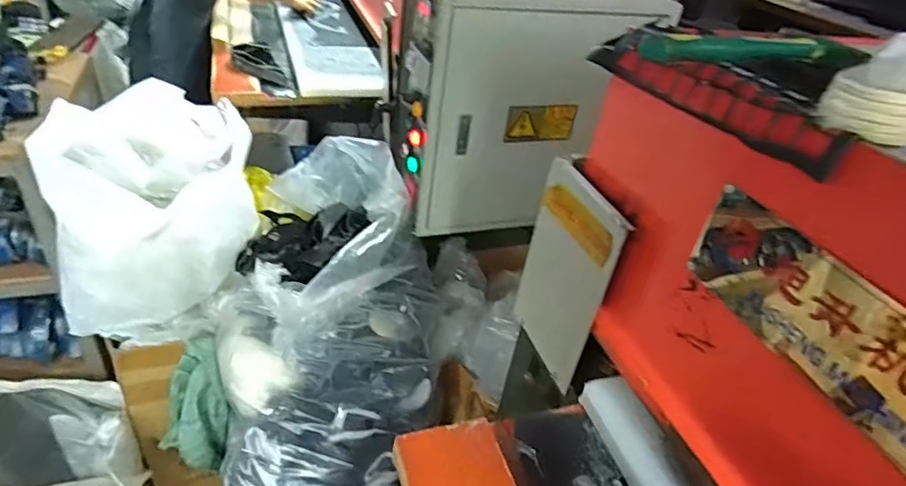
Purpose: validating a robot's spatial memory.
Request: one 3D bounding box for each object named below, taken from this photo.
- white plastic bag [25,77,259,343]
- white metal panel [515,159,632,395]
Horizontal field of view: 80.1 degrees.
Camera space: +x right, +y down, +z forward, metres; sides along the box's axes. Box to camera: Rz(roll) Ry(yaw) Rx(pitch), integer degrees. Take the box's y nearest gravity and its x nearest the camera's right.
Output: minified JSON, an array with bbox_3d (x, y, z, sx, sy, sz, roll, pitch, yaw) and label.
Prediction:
[{"bbox_3d":[-0.653,-0.099,1.207,0.388,0.423,0.435,-10,43,-17],"label":"white plastic bag"},{"bbox_3d":[0.150,0.047,0.743,0.012,0.298,0.177,-7,37,-21],"label":"white metal panel"}]

